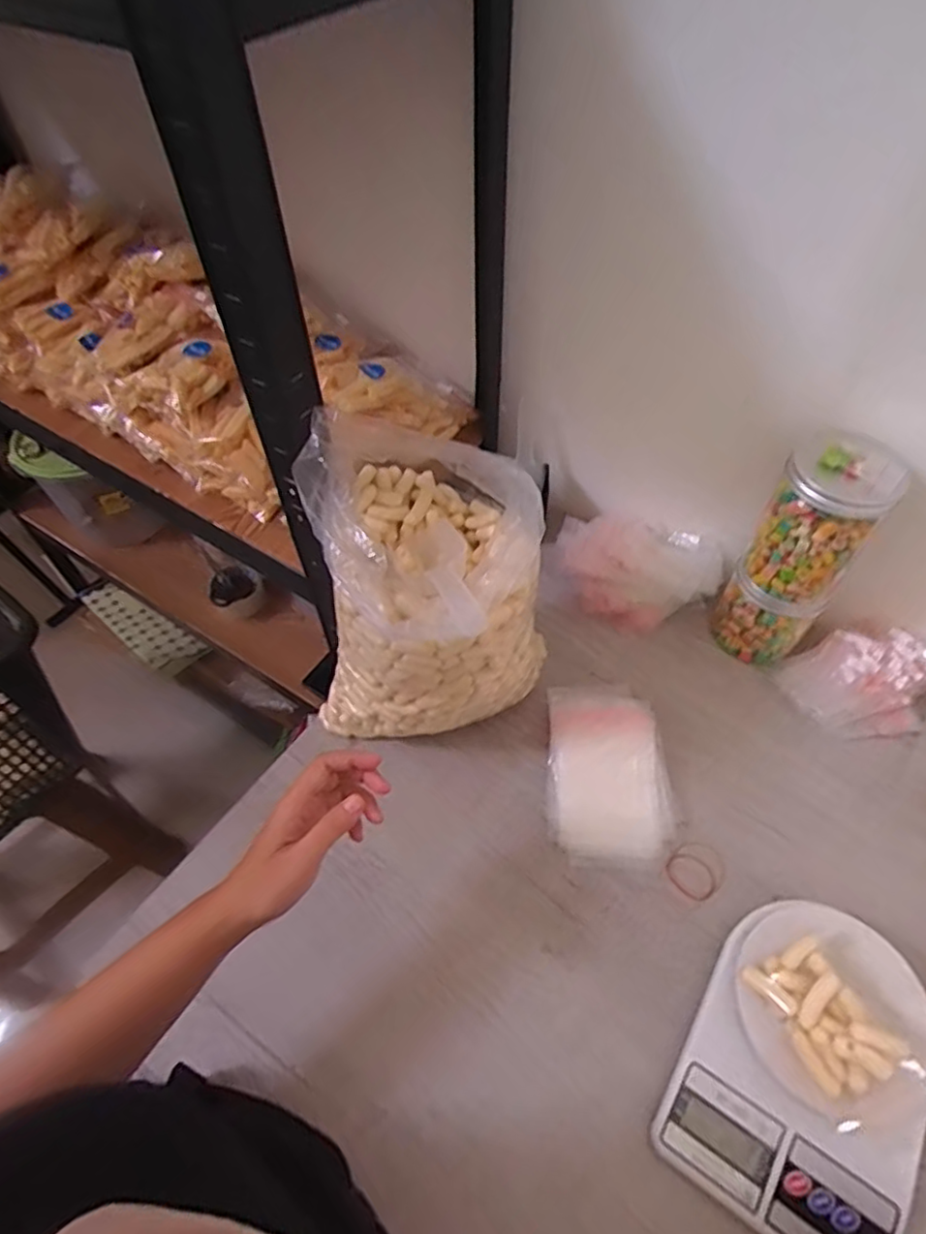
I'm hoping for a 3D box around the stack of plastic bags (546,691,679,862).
[{"bbox_3d":[0.134,0.143,0.604,0.109,0.036,0.163,-2,54,0],"label":"stack of plastic bags"}]

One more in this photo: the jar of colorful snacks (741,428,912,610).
[{"bbox_3d":[0.316,-0.087,0.566,0.082,0.137,0.079,-1,54,1],"label":"jar of colorful snacks"}]

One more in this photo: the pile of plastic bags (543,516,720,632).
[{"bbox_3d":[0.194,-0.058,0.729,0.190,0.060,0.133,11,55,10],"label":"pile of plastic bags"}]

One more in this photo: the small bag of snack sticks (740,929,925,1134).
[{"bbox_3d":[0.263,0.290,0.452,0.071,0.046,0.108,-19,56,-12],"label":"small bag of snack sticks"}]

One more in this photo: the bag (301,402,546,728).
[{"bbox_3d":[-0.028,-0.012,0.568,0.188,0.271,0.185,17,56,14],"label":"bag"}]

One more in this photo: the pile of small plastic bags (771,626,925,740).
[{"bbox_3d":[0.405,0.063,0.639,0.157,0.052,0.101,-6,54,-3],"label":"pile of small plastic bags"}]

